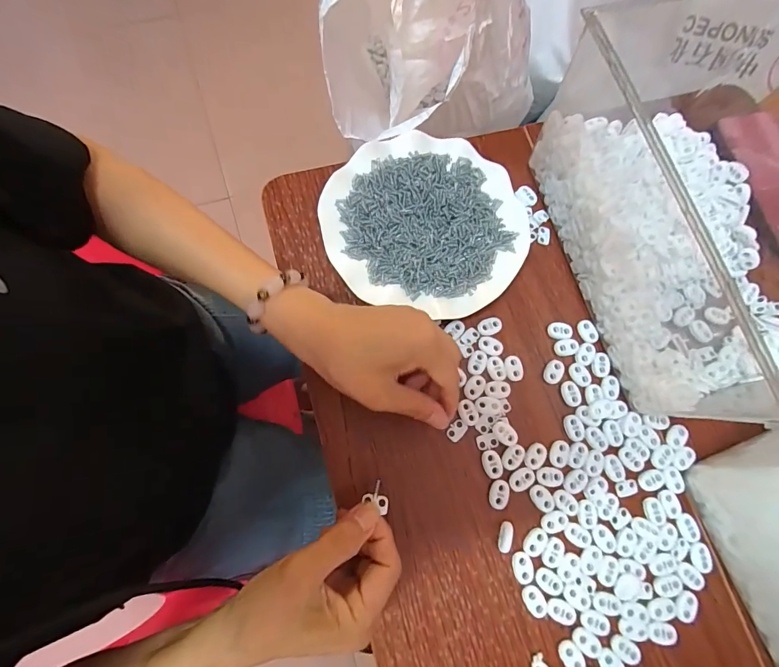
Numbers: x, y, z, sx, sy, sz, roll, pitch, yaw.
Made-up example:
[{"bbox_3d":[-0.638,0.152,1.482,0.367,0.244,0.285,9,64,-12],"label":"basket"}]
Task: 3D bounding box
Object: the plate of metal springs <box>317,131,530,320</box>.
[{"bbox_3d":[0.034,-0.101,0.364,0.181,0.026,0.176,0,75,-2],"label":"plate of metal springs"}]

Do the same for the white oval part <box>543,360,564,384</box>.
[{"bbox_3d":[0.148,0.035,0.348,0.015,0.004,0.022,33,77,6],"label":"white oval part"}]

